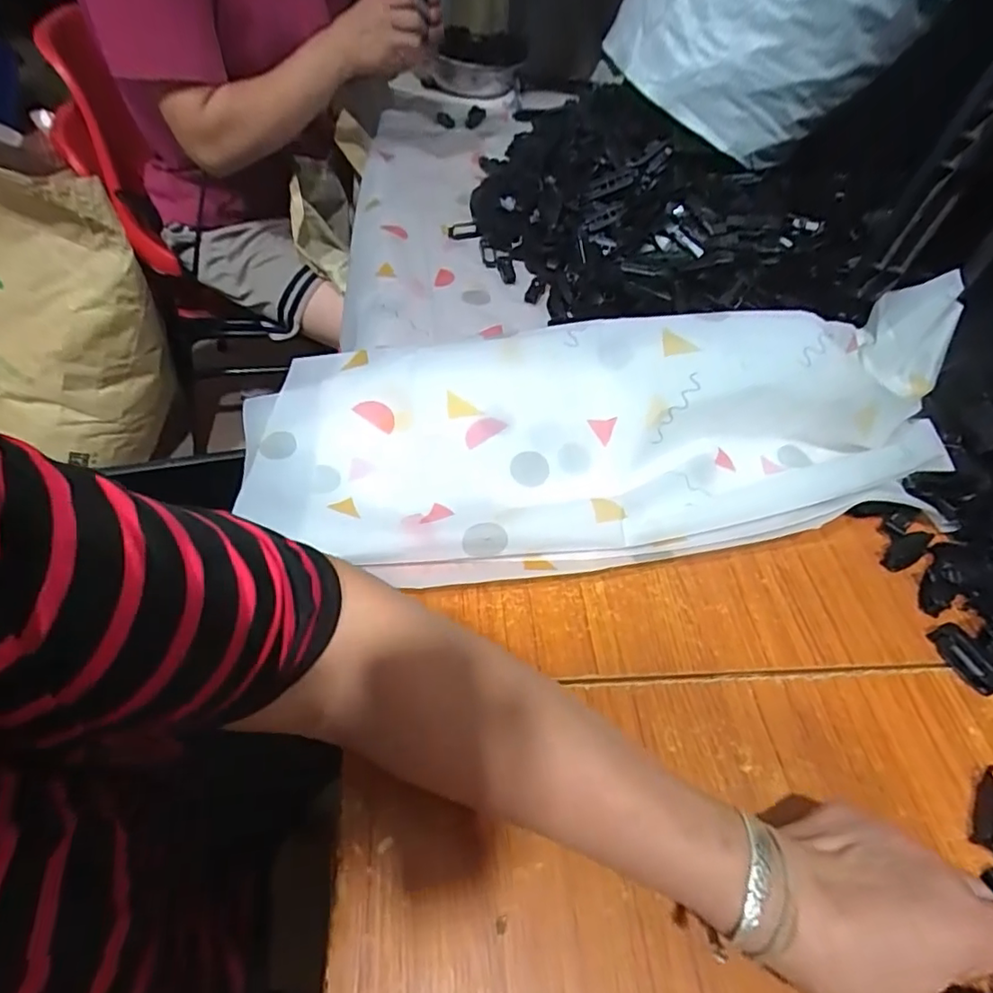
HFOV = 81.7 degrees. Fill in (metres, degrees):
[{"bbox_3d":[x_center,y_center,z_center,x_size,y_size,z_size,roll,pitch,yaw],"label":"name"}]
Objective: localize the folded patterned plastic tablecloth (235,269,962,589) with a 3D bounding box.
[{"bbox_3d":[0.099,-0.059,0.467,0.599,0.096,0.229,0,51,-6],"label":"folded patterned plastic tablecloth"}]

